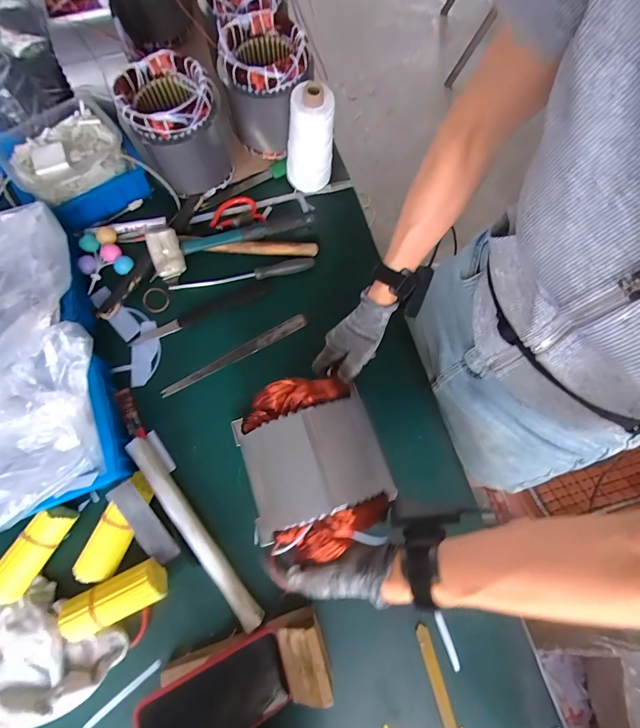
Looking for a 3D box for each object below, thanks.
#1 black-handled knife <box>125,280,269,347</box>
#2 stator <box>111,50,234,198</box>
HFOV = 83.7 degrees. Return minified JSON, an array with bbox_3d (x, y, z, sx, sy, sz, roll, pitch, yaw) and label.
[{"bbox_3d":[-0.199,-0.086,0.604,0.242,0.014,0.026,-26,75,-8],"label":"black-handled knife"},{"bbox_3d":[-0.228,-0.381,0.590,0.151,0.171,0.121,-25,75,-8],"label":"stator"}]

